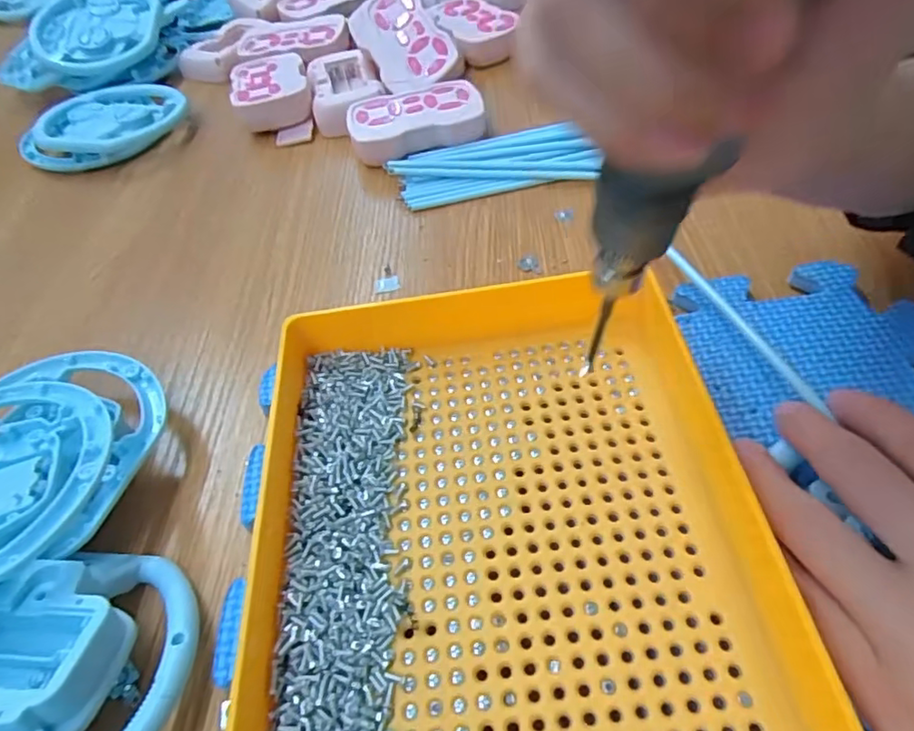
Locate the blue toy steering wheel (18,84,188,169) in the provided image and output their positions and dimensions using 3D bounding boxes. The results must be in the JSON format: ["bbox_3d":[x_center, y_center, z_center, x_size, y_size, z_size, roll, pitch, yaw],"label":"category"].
[{"bbox_3d":[-0.258,-0.176,0.428,0.090,0.023,0.106,33,62,29],"label":"blue toy steering wheel"}]

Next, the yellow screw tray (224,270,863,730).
[{"bbox_3d":[0.015,0.071,0.165,0.159,0.032,0.239,-7,51,0],"label":"yellow screw tray"}]

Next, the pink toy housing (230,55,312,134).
[{"bbox_3d":[-0.138,-0.205,0.437,0.052,0.026,0.085,-16,51,-6],"label":"pink toy housing"}]

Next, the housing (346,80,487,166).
[{"bbox_3d":[-0.027,-0.159,0.385,0.087,0.022,0.060,-17,51,-6],"label":"housing"}]

